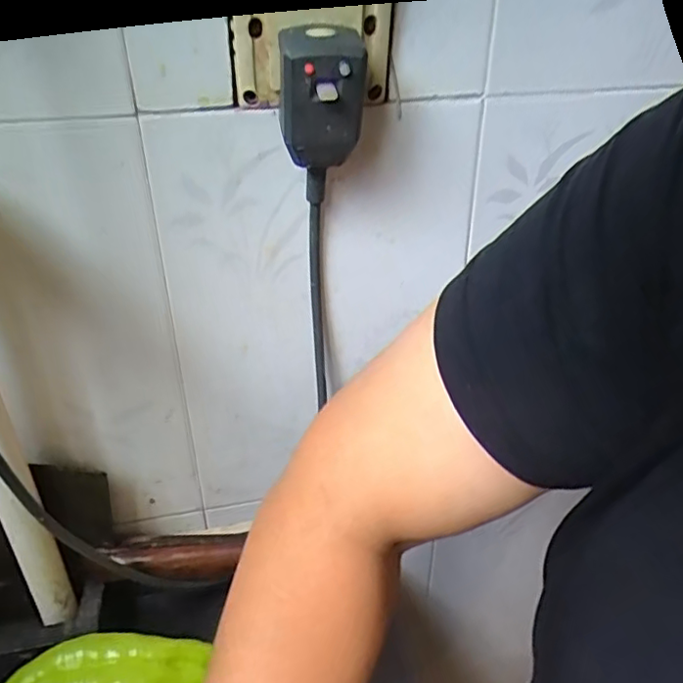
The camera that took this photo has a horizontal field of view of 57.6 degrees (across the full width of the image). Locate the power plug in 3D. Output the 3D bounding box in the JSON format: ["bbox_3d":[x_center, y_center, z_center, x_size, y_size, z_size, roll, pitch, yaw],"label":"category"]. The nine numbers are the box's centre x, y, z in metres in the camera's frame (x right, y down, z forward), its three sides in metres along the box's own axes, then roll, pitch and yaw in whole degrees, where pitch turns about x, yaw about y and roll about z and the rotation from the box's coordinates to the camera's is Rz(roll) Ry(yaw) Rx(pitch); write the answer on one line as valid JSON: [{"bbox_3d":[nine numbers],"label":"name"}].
[{"bbox_3d":[-0.010,-0.116,0.326,0.042,0.086,0.037,-3,32,-4],"label":"power plug"}]

